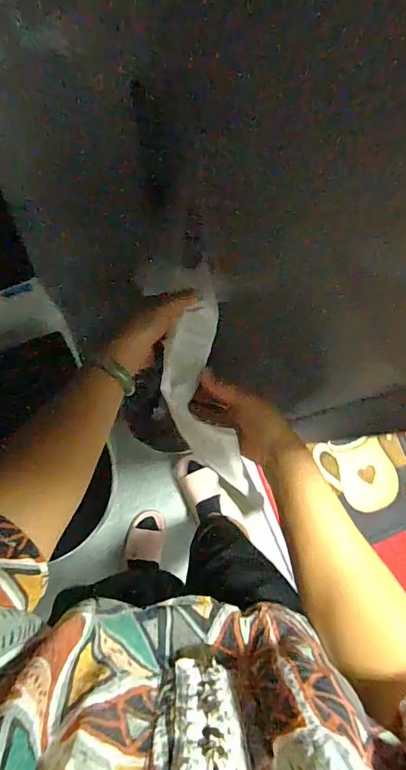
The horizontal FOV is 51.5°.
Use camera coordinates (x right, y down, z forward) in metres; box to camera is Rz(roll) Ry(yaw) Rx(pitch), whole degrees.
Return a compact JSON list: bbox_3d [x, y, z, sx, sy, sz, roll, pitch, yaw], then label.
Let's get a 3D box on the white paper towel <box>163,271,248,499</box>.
[{"bbox_3d":[-0.007,-0.012,0.499,0.076,0.042,0.268,-7,72,0],"label":"white paper towel"}]

